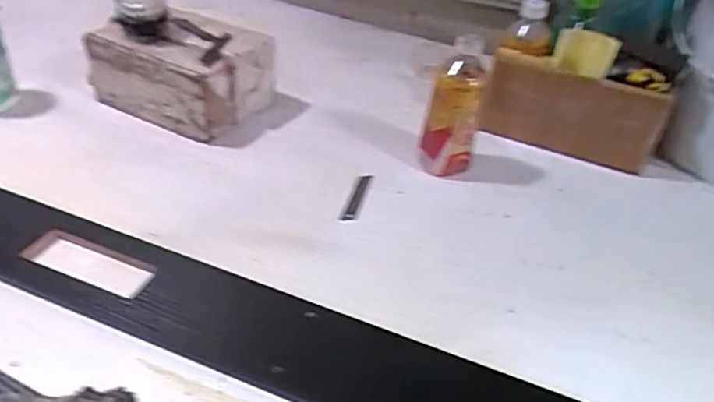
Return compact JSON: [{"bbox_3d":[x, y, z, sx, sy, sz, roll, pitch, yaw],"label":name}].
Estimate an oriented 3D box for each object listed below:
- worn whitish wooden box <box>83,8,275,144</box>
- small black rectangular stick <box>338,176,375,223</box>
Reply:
[{"bbox_3d":[-0.248,-0.185,0.804,0.222,0.119,0.136,22,41,19],"label":"worn whitish wooden box"},{"bbox_3d":[0.001,-0.004,0.700,0.020,0.004,0.098,14,39,9],"label":"small black rectangular stick"}]

